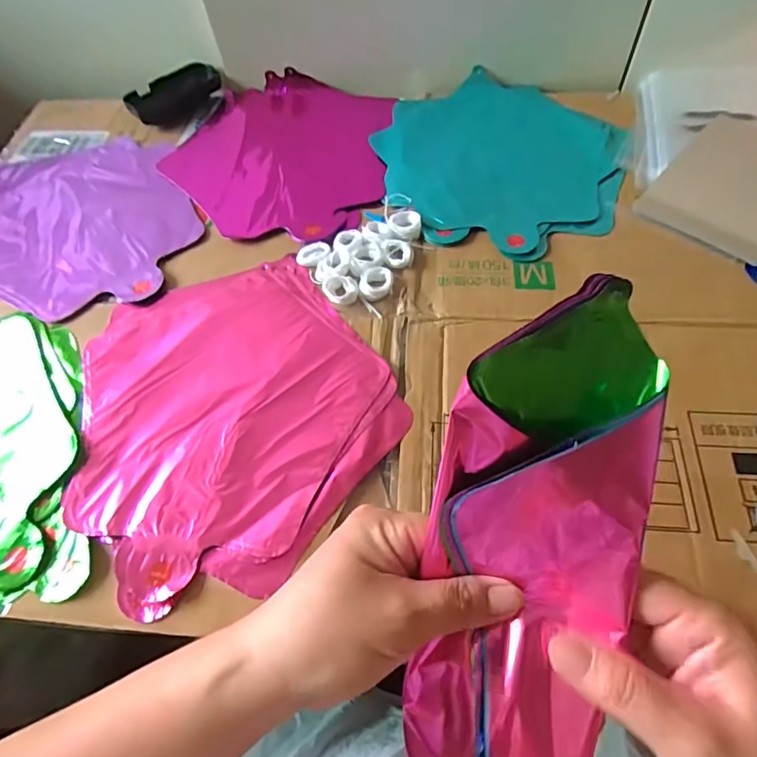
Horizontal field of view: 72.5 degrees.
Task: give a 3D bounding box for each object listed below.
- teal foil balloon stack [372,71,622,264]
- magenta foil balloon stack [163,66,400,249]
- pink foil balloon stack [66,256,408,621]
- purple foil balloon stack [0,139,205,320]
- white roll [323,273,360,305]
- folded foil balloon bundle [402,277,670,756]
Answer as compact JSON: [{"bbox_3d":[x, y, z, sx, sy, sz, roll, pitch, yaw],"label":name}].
[{"bbox_3d":[0.114,-0.221,0.514,0.240,0.009,0.245,14,60,13],"label":"teal foil balloon stack"},{"bbox_3d":[-0.100,-0.242,0.548,0.227,0.016,0.254,11,59,11],"label":"magenta foil balloon stack"},{"bbox_3d":[-0.117,0.018,0.388,0.235,0.007,0.253,-35,62,-16],"label":"pink foil balloon stack"},{"bbox_3d":[-0.307,-0.163,0.518,0.274,0.014,0.226,14,60,13],"label":"purple foil balloon stack"},{"bbox_3d":[-0.032,-0.075,0.432,0.030,0.009,0.026,7,59,9],"label":"white roll"},{"bbox_3d":[0.063,0.078,0.218,0.082,0.039,0.230,11,91,11],"label":"folded foil balloon bundle"}]

